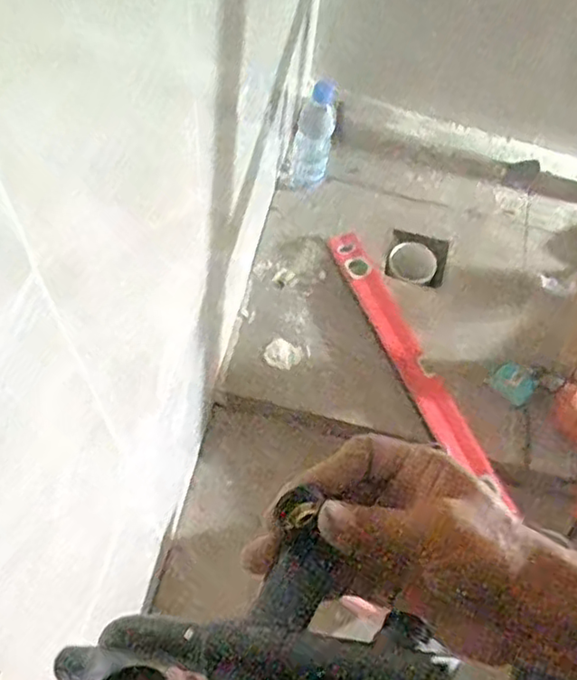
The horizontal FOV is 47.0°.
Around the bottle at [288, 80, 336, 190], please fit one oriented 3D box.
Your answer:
[{"bbox_3d":[0.041,-0.365,1.227,0.079,0.215,0.067,7,63,-2],"label":"bottle"}]

